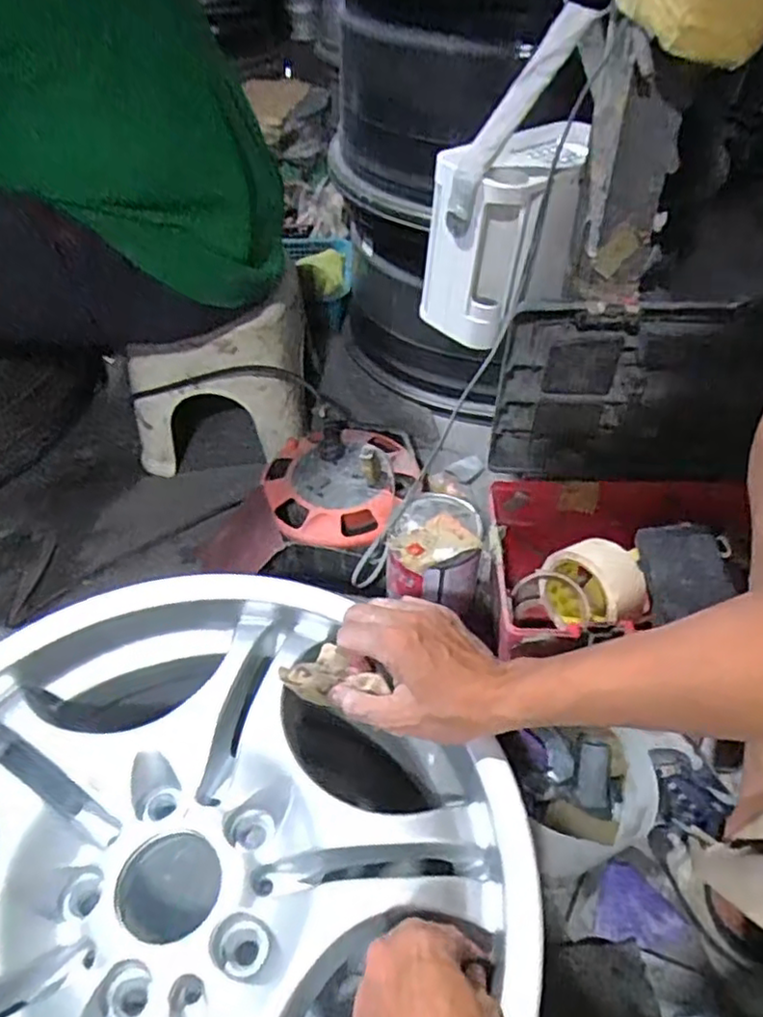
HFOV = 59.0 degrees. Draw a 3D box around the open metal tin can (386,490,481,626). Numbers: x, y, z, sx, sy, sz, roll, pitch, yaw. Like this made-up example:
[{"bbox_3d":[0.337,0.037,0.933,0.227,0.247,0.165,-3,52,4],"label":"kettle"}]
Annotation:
[{"bbox_3d":[0.058,0.046,0.734,0.098,0.086,0.108,10,48,9],"label":"open metal tin can"}]

